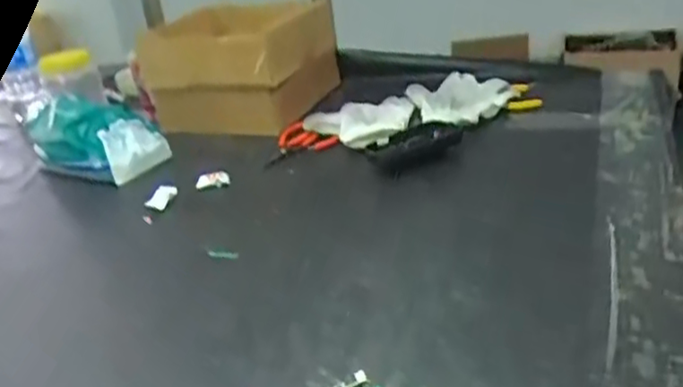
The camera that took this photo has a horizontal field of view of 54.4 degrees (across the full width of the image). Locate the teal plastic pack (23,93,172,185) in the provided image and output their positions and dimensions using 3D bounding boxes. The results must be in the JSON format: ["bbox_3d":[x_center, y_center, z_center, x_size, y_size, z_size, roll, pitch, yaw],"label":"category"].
[{"bbox_3d":[-0.325,-0.071,0.870,0.169,0.103,0.109,9,28,32],"label":"teal plastic pack"}]

